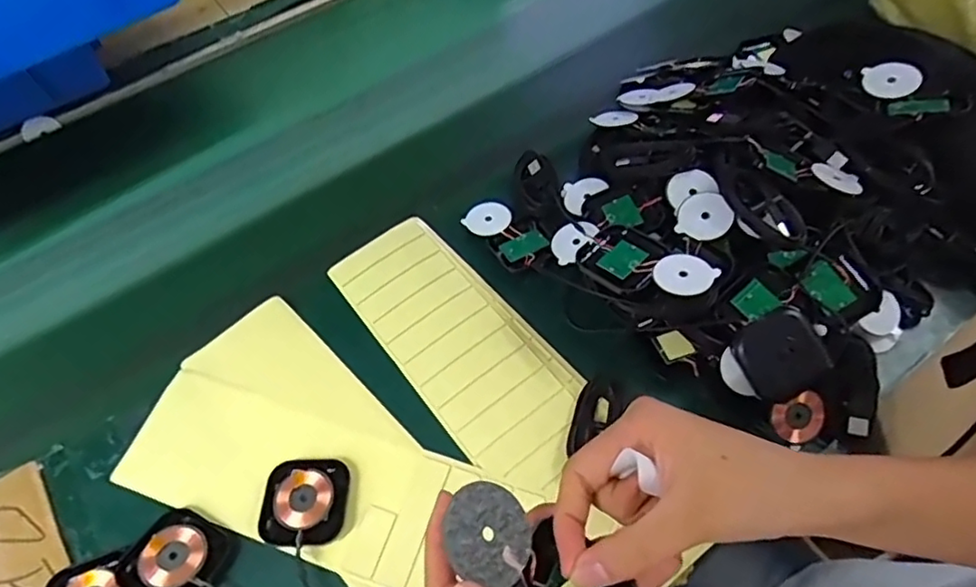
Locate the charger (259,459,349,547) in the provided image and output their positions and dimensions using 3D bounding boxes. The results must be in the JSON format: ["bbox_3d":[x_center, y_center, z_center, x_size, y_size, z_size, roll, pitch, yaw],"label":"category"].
[{"bbox_3d":[-0.132,0.148,0.430,0.057,0.013,0.057,-5,58,0],"label":"charger"}]

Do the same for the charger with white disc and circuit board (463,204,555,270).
[{"bbox_3d":[0.019,-0.055,0.539,0.050,0.010,0.085,-33,59,-17],"label":"charger with white disc and circuit board"}]

